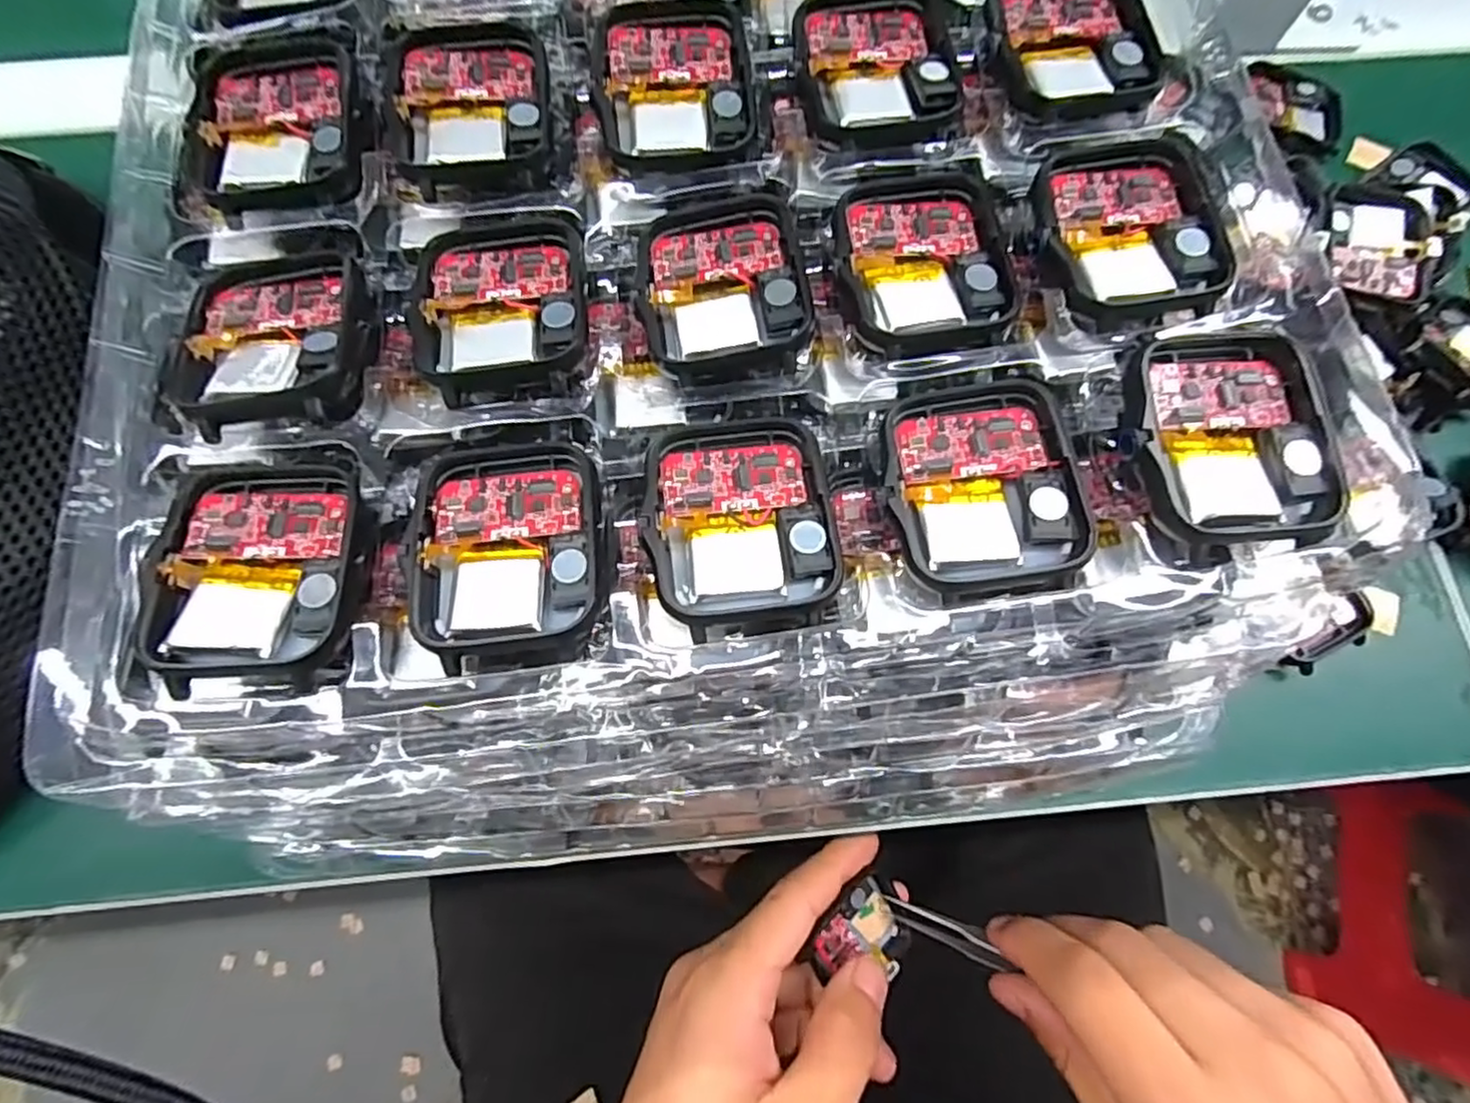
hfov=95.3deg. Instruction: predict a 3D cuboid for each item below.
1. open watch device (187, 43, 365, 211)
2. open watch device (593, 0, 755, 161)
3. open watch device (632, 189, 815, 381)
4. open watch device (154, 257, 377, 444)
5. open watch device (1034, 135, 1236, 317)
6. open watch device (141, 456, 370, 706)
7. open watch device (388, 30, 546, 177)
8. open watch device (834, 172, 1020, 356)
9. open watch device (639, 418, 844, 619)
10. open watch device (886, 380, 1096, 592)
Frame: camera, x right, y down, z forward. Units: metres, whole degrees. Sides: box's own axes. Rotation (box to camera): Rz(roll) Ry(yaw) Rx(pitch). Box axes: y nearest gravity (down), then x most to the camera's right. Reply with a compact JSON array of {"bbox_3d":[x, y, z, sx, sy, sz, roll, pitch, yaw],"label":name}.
[{"bbox_3d":[-0.109,-0.103,0.162,0.042,0.006,0.046,-1,73,-1],"label":"open watch device"},{"bbox_3d":[-0.015,-0.117,0.166,0.037,0.010,0.041,-3,73,-2],"label":"open watch device"},{"bbox_3d":[-0.003,-0.063,0.153,0.036,0.005,0.046,-5,74,-2],"label":"open watch device"},{"bbox_3d":[-0.103,-0.048,0.147,0.041,0.014,0.048,-11,74,-4],"label":"open watch device"},{"bbox_3d":[0.090,-0.076,0.154,0.040,0.006,0.046,-4,73,-2],"label":"open watch device"},{"bbox_3d":[-0.093,0.002,0.134,0.039,0.010,0.046,-6,74,-3],"label":"open watch device"},{"bbox_3d":[-0.064,-0.112,0.164,0.037,0.006,0.043,-4,73,-2],"label":"open watch device"},{"bbox_3d":[0.043,-0.066,0.153,0.037,0.005,0.043,-9,74,-3],"label":"open watch device"},{"bbox_3d":[0.001,-0.008,0.138,0.037,0.007,0.042,-8,74,-3],"label":"open watch device"},{"bbox_3d":[0.051,-0.014,0.138,0.037,0.006,0.042,-8,74,-3],"label":"open watch device"}]

